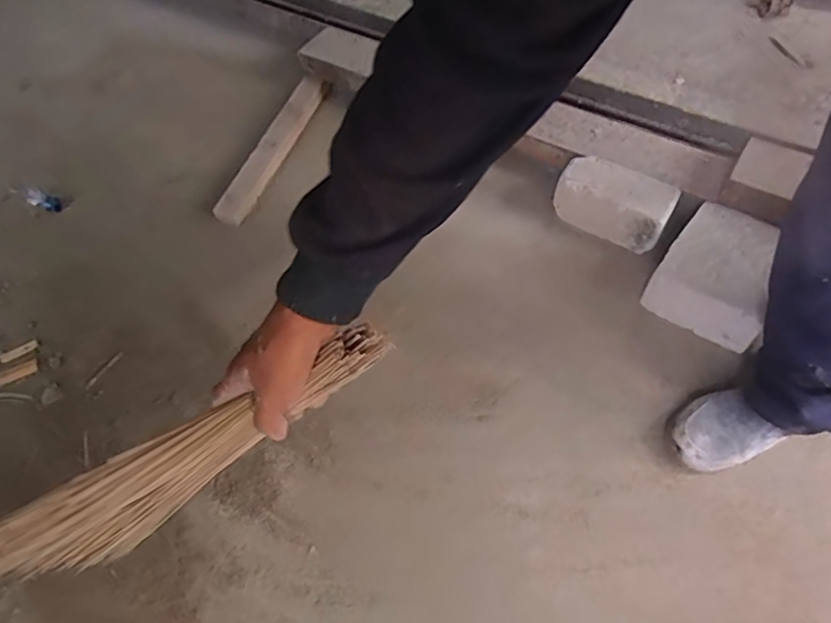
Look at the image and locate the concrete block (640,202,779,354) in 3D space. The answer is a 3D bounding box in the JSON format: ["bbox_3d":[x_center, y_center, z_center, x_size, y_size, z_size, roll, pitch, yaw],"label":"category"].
[{"bbox_3d":[0.505,-0.059,0.928,0.172,0.111,0.191,33,65,23],"label":"concrete block"}]

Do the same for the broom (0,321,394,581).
[{"bbox_3d":[-0.236,0.157,0.550,0.538,0.126,0.037,-32,55,20],"label":"broom"}]

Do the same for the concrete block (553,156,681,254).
[{"bbox_3d":[0.360,-0.191,1.031,0.199,0.107,0.106,27,63,20],"label":"concrete block"}]

